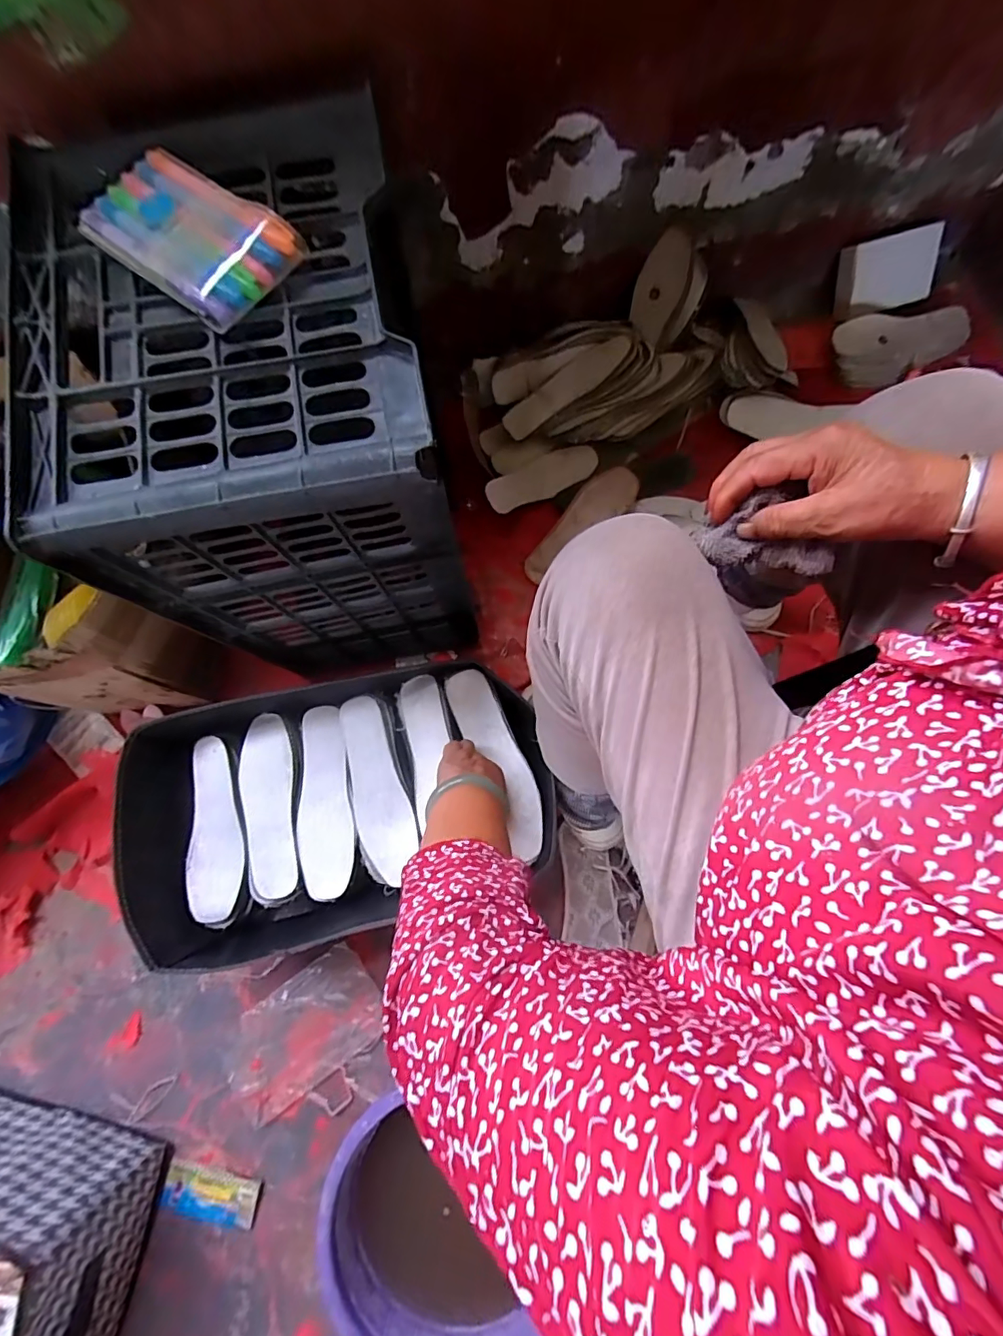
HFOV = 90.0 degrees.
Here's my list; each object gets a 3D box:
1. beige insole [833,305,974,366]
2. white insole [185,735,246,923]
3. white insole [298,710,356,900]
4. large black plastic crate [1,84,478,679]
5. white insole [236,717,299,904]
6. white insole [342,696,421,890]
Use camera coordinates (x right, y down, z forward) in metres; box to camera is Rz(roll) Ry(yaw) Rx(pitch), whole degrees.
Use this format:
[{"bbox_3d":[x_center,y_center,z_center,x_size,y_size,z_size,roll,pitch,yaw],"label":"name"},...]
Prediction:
[{"bbox_3d":[0.660,-0.545,0.826,0.234,0.013,0.077,-7,107,-4],"label":"beige insole"},{"bbox_3d":[-0.353,0.196,0.620,0.067,0.017,0.212,-2,78,-1],"label":"white insole"},{"bbox_3d":[-0.221,0.163,0.627,0.067,0.011,0.226,-6,78,-2],"label":"white insole"},{"bbox_3d":[-0.204,-0.198,0.554,0.274,0.445,0.361,-10,78,-3],"label":"large black plastic crate"},{"bbox_3d":[-0.292,0.167,0.622,0.065,0.012,0.215,-9,78,-3],"label":"white insole"},{"bbox_3d":[-0.158,0.146,0.618,0.075,0.012,0.219,-24,77,12],"label":"white insole"}]

